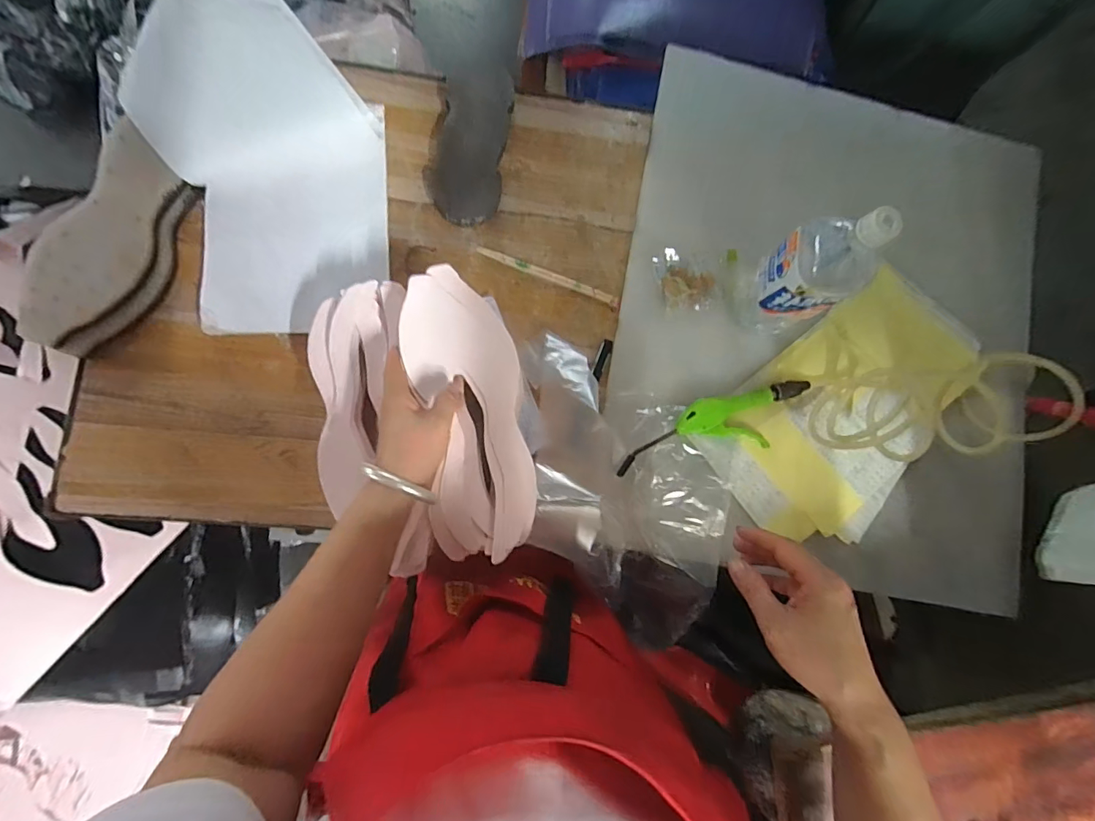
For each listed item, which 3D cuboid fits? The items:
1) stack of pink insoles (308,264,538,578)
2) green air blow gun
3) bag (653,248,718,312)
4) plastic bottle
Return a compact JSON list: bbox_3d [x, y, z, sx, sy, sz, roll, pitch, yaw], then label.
[{"bbox_3d":[-0.122,0.006,0.459,0.197,0.048,0.290,-11,85,-9],"label":"stack of pink insoles"},{"bbox_3d":[0.209,0.019,0.582,0.260,0.028,0.070,-11,85,-9],"label":"green air blow gun"},{"bbox_3d":[0.182,-0.172,0.613,0.078,0.021,0.087,-20,86,-9],"label":"bag"},{"bbox_3d":[0.279,-0.147,0.515,0.071,0.222,0.083,-12,85,-9],"label":"plastic bottle"}]

